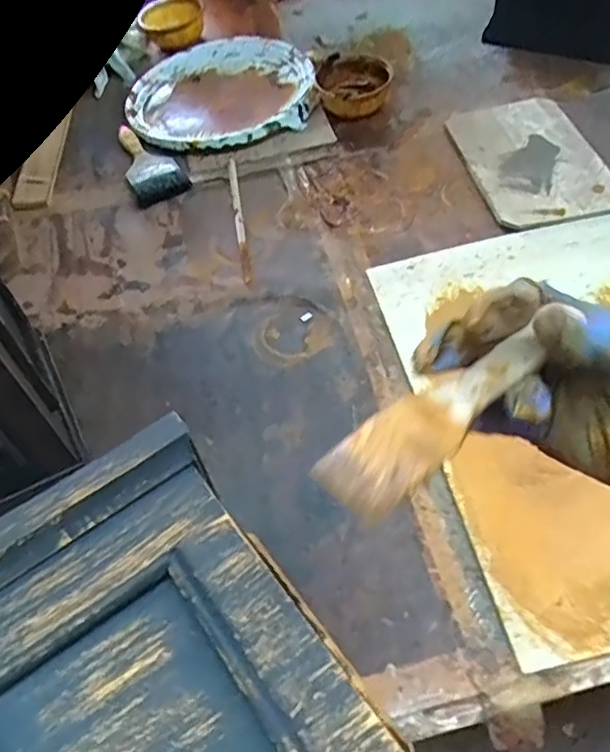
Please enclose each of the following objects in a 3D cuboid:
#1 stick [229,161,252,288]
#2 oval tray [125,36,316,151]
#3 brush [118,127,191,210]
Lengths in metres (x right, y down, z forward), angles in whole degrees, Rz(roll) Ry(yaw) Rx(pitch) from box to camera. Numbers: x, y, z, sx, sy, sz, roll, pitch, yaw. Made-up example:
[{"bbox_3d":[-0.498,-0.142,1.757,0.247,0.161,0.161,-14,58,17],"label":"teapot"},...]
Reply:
[{"bbox_3d":[-0.086,-0.206,0.782,0.013,0.006,0.238,-8,54,-3],"label":"stick"},{"bbox_3d":[-0.134,-0.446,0.944,0.280,0.036,0.292,-11,54,-5],"label":"oval tray"},{"bbox_3d":[-0.225,-0.307,0.860,0.073,0.019,0.175,-22,56,-13],"label":"brush"}]

